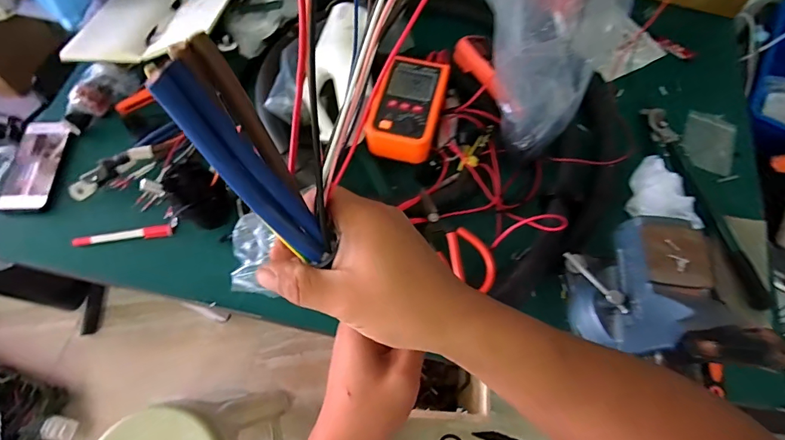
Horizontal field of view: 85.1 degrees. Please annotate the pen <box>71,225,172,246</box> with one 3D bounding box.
[{"bbox_3d":[-0.402,0.025,0.638,0.136,0.012,0.017,-10,67,-6],"label":"pen"}]

